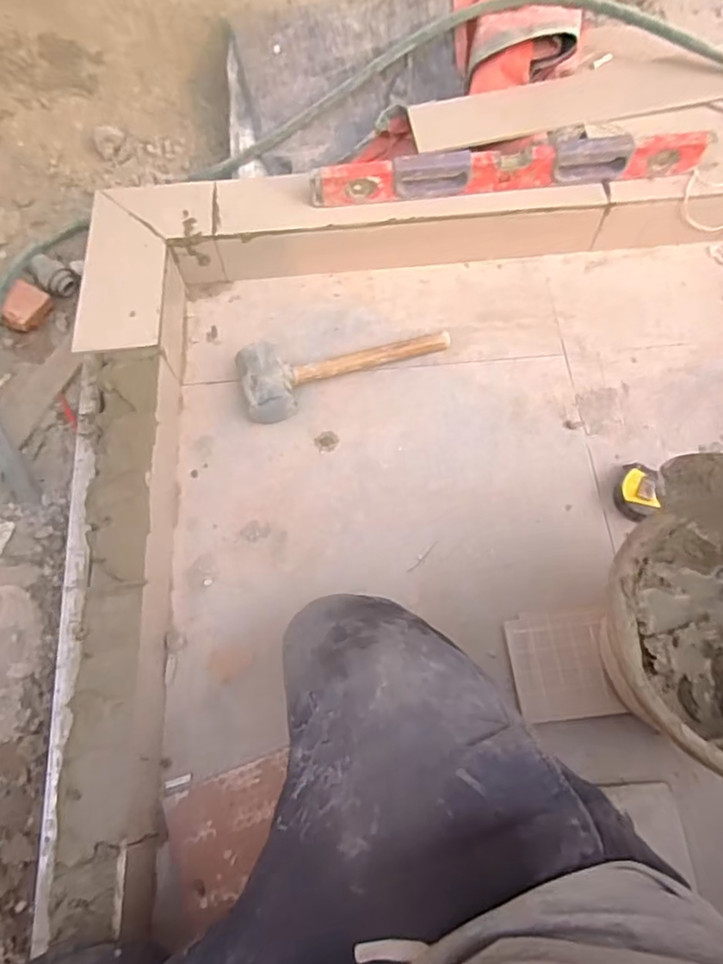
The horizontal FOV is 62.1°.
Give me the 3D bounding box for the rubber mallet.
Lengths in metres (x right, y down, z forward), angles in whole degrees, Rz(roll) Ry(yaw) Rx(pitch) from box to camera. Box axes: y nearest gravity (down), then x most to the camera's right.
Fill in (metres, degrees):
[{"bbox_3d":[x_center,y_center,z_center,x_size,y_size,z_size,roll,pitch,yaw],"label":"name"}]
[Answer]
[{"bbox_3d":[-0.019,-0.166,0.868,0.313,0.066,0.107,-14,66,-3],"label":"rubber mallet"}]

